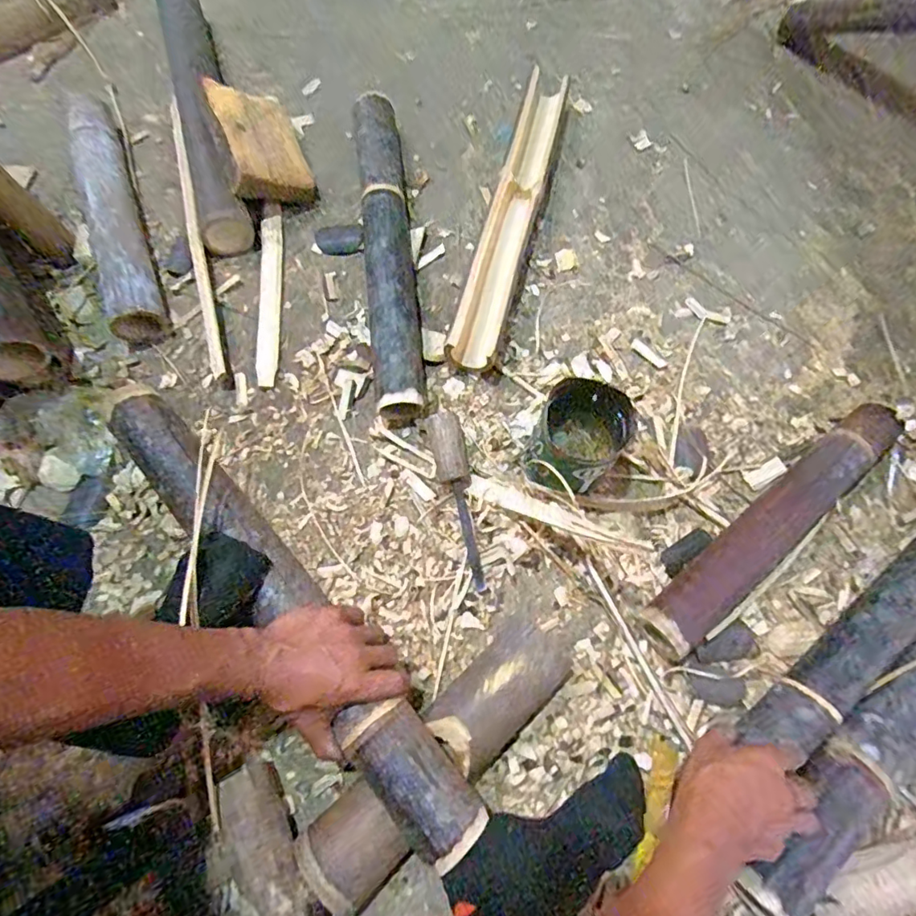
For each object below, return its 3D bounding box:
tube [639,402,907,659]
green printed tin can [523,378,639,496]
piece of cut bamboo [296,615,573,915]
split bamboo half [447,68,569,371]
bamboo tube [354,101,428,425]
[{"bbox_3d":[0.372,0.075,0.606,0.422,0.064,0.079,-39,76,-12],"label":"tube"},{"bbox_3d":[0.135,-0.017,0.618,0.099,0.100,0.108,0,71,-1],"label":"green printed tin can"},{"bbox_3d":[-0.013,0.300,0.531,0.315,0.058,0.085,-41,77,-12],"label":"piece of cut bamboo"},{"bbox_3d":[0.078,-0.340,0.744,0.064,0.066,0.478,15,73,5],"label":"split bamboo half"},{"bbox_3d":[-0.098,-0.289,0.710,0.061,0.065,0.492,-7,75,-2],"label":"bamboo tube"}]

